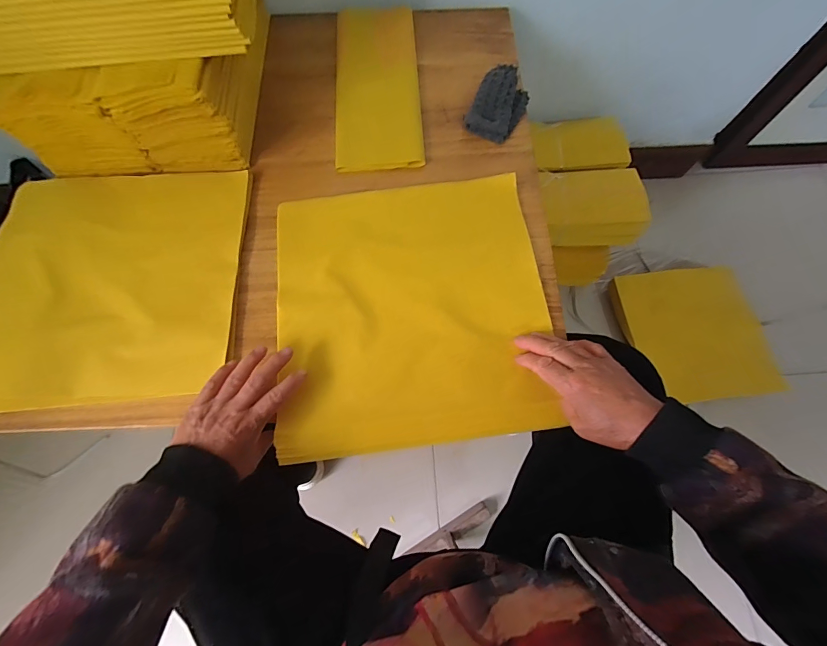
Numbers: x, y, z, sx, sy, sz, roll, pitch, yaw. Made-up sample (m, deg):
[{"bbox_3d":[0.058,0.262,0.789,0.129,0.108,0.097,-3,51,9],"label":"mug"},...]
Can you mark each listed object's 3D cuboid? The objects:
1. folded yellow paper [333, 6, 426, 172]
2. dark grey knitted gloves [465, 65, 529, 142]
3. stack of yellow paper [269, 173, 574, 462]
[{"bbox_3d":[-0.054,-0.359,0.548,0.124,0.014,0.307,-4,72,-1],"label":"folded yellow paper"},{"bbox_3d":[0.123,-0.314,0.524,0.070,0.032,0.106,29,74,10],"label":"dark grey knitted gloves"},{"bbox_3d":[-0.003,-0.021,0.435,0.309,0.020,0.315,-7,73,-2],"label":"stack of yellow paper"}]

